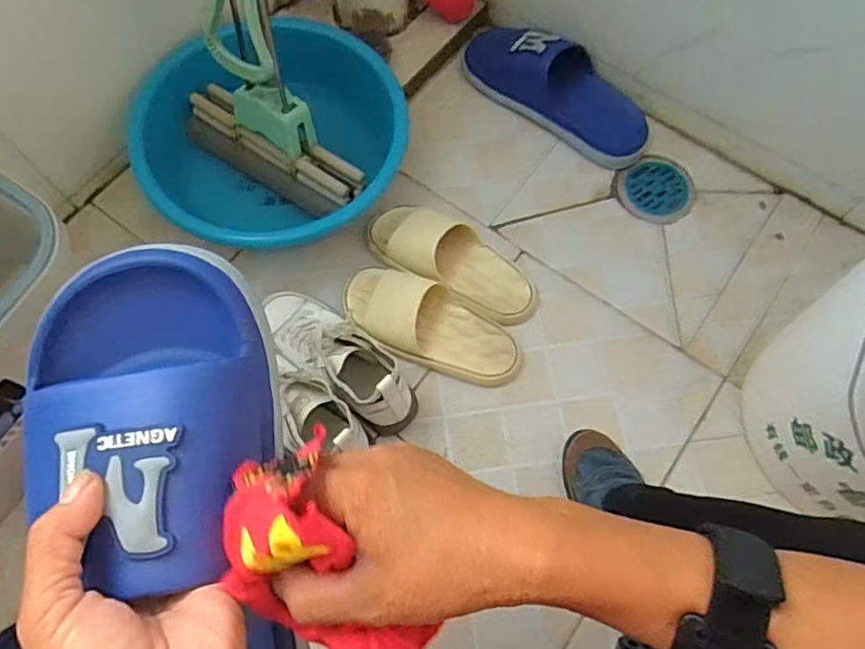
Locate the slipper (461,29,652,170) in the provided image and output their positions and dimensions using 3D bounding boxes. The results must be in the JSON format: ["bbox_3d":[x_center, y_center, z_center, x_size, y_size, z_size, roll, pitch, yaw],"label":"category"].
[{"bbox_3d":[0.183,-0.335,0.887,0.292,0.095,0.107,30,71,-4],"label":"slipper"}]

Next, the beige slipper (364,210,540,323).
[{"bbox_3d":[0.023,-0.084,0.800,0.242,0.075,0.088,25,71,10],"label":"beige slipper"}]

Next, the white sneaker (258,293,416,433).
[{"bbox_3d":[-0.121,0.035,0.728,0.230,0.112,0.085,40,74,14],"label":"white sneaker"}]

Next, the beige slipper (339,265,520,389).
[{"bbox_3d":[-0.003,0.003,0.759,0.232,0.078,0.117,17,70,7],"label":"beige slipper"}]

